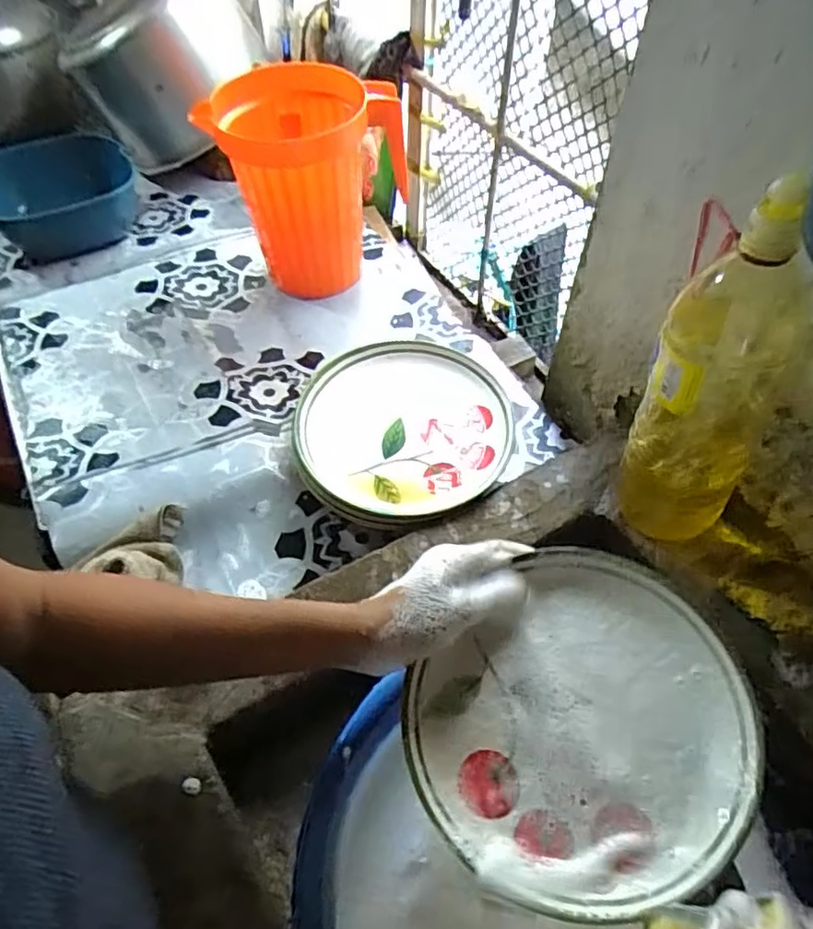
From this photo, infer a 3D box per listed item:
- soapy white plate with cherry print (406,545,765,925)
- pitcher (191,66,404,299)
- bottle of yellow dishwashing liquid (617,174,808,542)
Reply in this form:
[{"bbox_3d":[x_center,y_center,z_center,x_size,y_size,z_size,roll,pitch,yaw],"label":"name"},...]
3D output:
[{"bbox_3d":[0.115,0.164,0.402,0.214,0.019,0.188,-43,61,-14],"label":"soapy white plate with cherry print"},{"bbox_3d":[-0.128,-0.330,0.780,0.213,0.240,0.163,17,52,12],"label":"pitcher"},{"bbox_3d":[0.225,-0.058,0.466,0.092,0.290,0.093,20,53,15],"label":"bottle of yellow dishwashing liquid"}]

